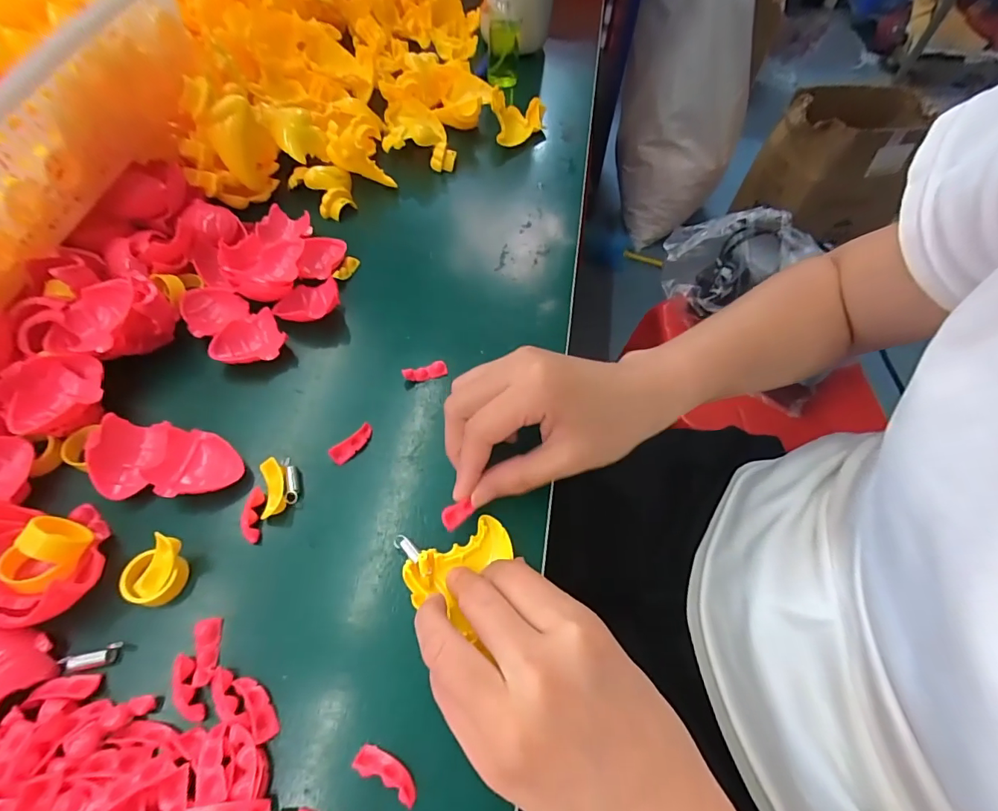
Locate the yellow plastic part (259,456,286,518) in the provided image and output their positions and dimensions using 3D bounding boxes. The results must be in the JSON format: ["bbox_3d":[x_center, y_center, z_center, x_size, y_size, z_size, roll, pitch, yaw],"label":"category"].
[{"bbox_3d":[-0.125,0.045,0.255,0.012,0.005,0.033,-13,60,-11],"label":"yellow plastic part"}]

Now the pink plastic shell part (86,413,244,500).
[{"bbox_3d":[-0.182,0.030,0.250,0.075,0.017,0.041,5,58,1],"label":"pink plastic shell part"}]

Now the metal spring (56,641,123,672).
[{"bbox_3d":[-0.184,0.114,0.207,0.024,0.004,0.008,-14,60,-11],"label":"metal spring"}]

